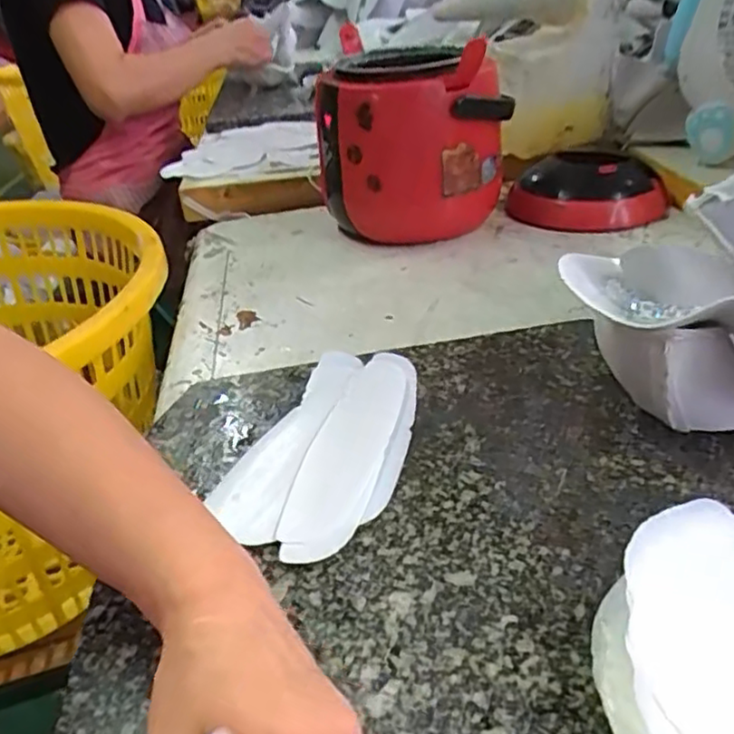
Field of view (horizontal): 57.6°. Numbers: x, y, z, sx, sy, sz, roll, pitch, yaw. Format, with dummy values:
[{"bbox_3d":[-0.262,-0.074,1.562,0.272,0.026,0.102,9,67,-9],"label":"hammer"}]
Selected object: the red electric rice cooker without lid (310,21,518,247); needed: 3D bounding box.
[{"bbox_3d":[0.041,-0.221,0.663,0.174,0.171,0.150,-8,32,-2],"label":"red electric rice cooker without lid"}]

